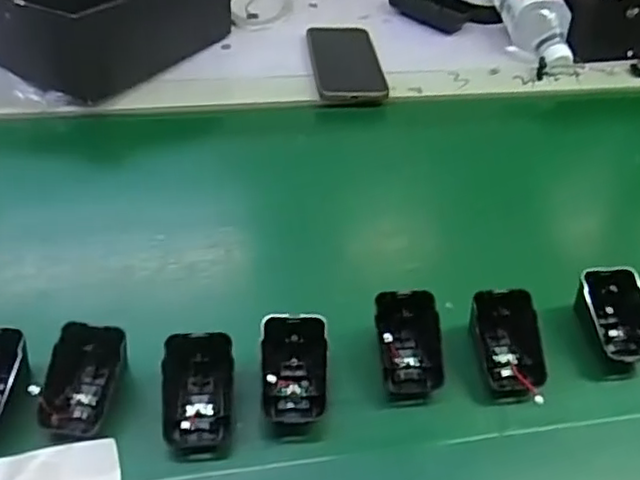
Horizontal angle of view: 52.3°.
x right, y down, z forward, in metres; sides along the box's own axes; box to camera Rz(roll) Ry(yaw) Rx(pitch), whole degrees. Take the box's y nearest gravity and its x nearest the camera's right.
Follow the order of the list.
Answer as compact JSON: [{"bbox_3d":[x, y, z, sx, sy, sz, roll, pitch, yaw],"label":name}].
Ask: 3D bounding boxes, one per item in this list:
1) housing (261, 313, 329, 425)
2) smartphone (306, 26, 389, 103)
[{"bbox_3d":[-0.018,0.088,0.432,0.046,0.041,0.064,0,47,-5],"label":"housing"},{"bbox_3d":[0.029,-0.203,0.738,0.077,0.011,0.148,-2,49,-7],"label":"smartphone"}]

